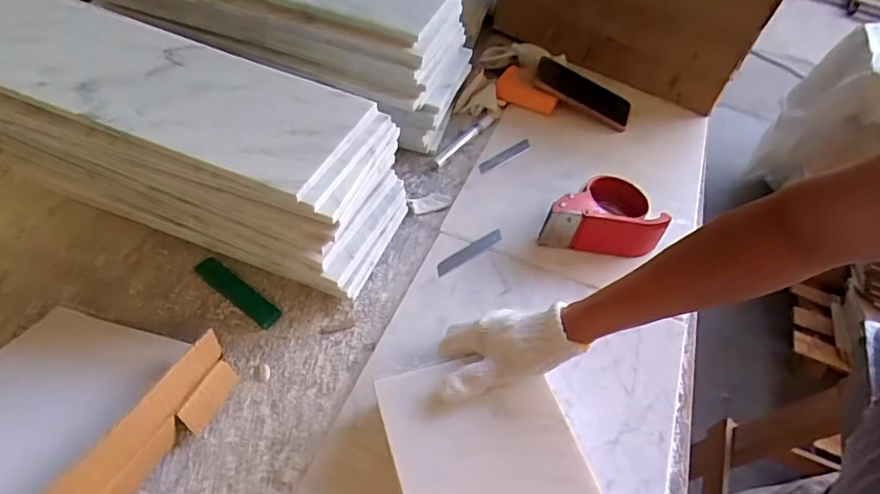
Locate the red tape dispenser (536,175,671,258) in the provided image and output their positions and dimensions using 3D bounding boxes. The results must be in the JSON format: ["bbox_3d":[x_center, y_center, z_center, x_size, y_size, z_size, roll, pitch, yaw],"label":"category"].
[{"bbox_3d":[0.193,-0.041,0.664,0.141,0.065,0.079,5,52,-3],"label":"red tape dispenser"}]

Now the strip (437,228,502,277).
[{"bbox_3d":[0.037,0.005,0.649,0.103,0.004,0.016,-29,62,-29],"label":"strip"}]

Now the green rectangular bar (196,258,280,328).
[{"bbox_3d":[-0.221,0.048,0.596,0.119,0.007,0.027,35,56,19],"label":"green rectangular bar"}]

